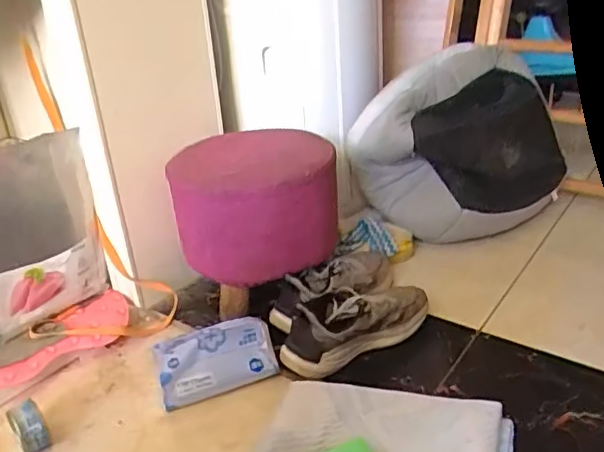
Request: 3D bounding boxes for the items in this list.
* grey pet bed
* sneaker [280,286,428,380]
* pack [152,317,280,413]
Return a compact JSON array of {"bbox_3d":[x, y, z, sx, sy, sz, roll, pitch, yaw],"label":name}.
[{"bbox_3d":[0.326,-0.150,1.156,0.426,0.362,0.180,-12,28,-14],"label":"grey pet bed"},{"bbox_3d":[0.088,0.148,0.898,0.261,0.107,0.094,-17,30,-23],"label":"sneaker"},{"bbox_3d":[-0.128,0.202,0.853,0.170,0.093,0.071,-10,28,-11],"label":"pack"}]

